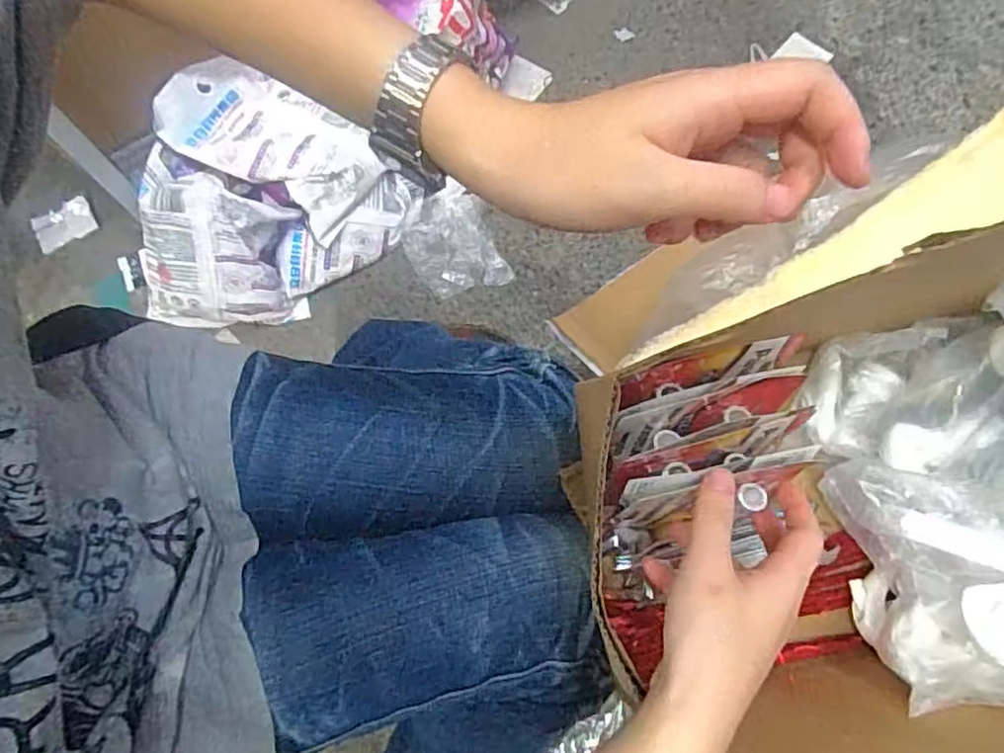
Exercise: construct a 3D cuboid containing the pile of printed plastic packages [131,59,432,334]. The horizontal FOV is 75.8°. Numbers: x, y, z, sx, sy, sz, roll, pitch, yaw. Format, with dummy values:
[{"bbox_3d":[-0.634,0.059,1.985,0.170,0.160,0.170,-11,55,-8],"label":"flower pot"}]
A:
[{"bbox_3d":[-0.329,-0.254,0.904,0.392,0.182,0.267,-33,74,-8],"label":"pile of printed plastic packages"}]

